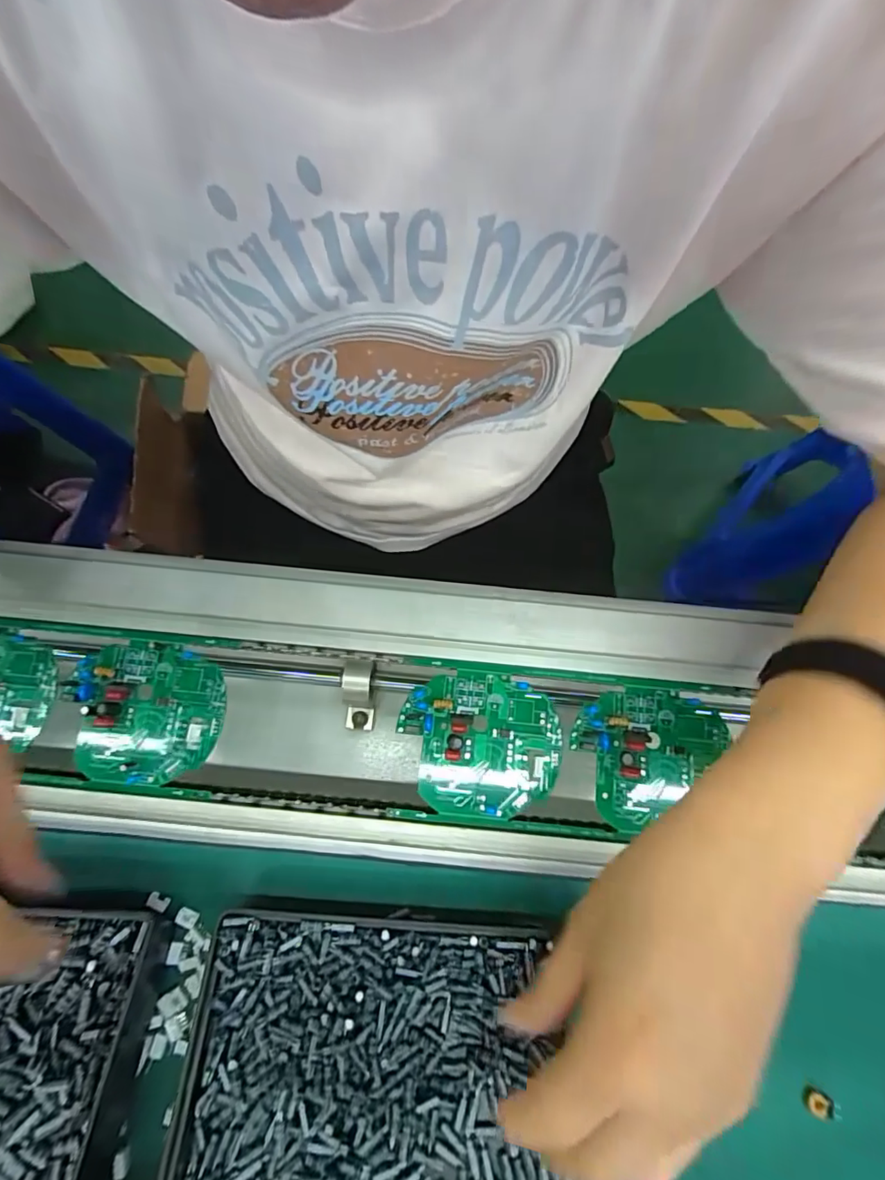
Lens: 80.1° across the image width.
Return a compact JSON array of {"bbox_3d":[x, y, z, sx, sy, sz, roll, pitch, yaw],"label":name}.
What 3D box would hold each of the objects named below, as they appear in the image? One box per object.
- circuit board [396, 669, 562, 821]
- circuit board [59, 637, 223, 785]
[{"bbox_3d":[0.023,0.092,0.317,0.095,0.010,0.082,7,76,1],"label":"circuit board"},{"bbox_3d":[-0.182,0.073,0.319,0.093,0.014,0.082,3,75,0],"label":"circuit board"}]

